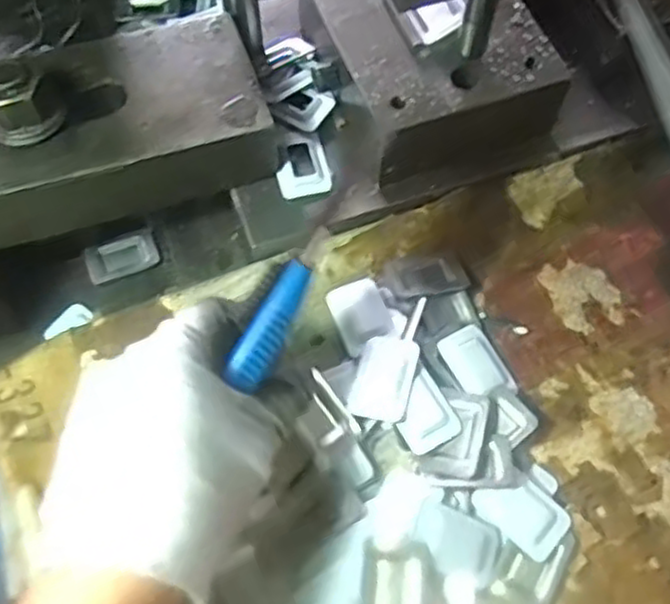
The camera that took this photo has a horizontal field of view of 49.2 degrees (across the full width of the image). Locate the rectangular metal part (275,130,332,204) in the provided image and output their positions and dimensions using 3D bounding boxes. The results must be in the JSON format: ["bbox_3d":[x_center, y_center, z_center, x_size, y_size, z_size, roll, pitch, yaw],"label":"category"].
[{"bbox_3d":[-0.017,-0.071,0.380,0.027,0.007,0.037,-14,65,-8],"label":"rectangular metal part"}]

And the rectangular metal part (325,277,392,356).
[{"bbox_3d":[0.013,0.006,0.361,0.027,0.005,0.037,-21,66,-11],"label":"rectangular metal part"}]

